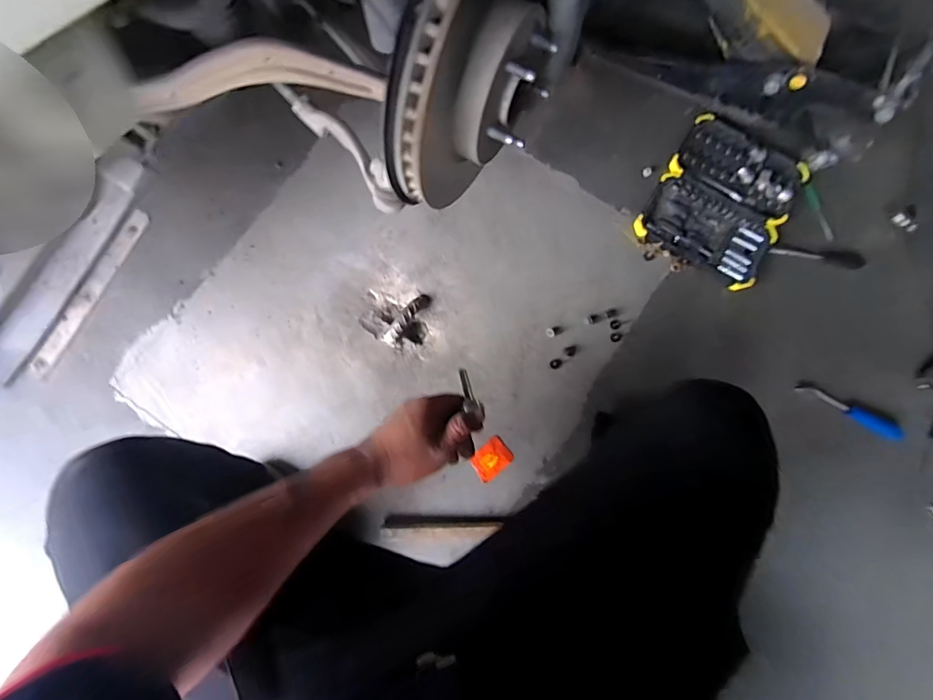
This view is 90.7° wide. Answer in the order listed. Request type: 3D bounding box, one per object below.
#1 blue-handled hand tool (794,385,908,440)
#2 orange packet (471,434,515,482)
[{"bbox_3d":[0.741,0.119,0.889,0.192,0.018,0.030,27,80,4],"label":"blue-handled hand tool"},{"bbox_3d":[0.047,0.202,0.857,0.074,0.007,0.058,-37,82,-7],"label":"orange packet"}]

